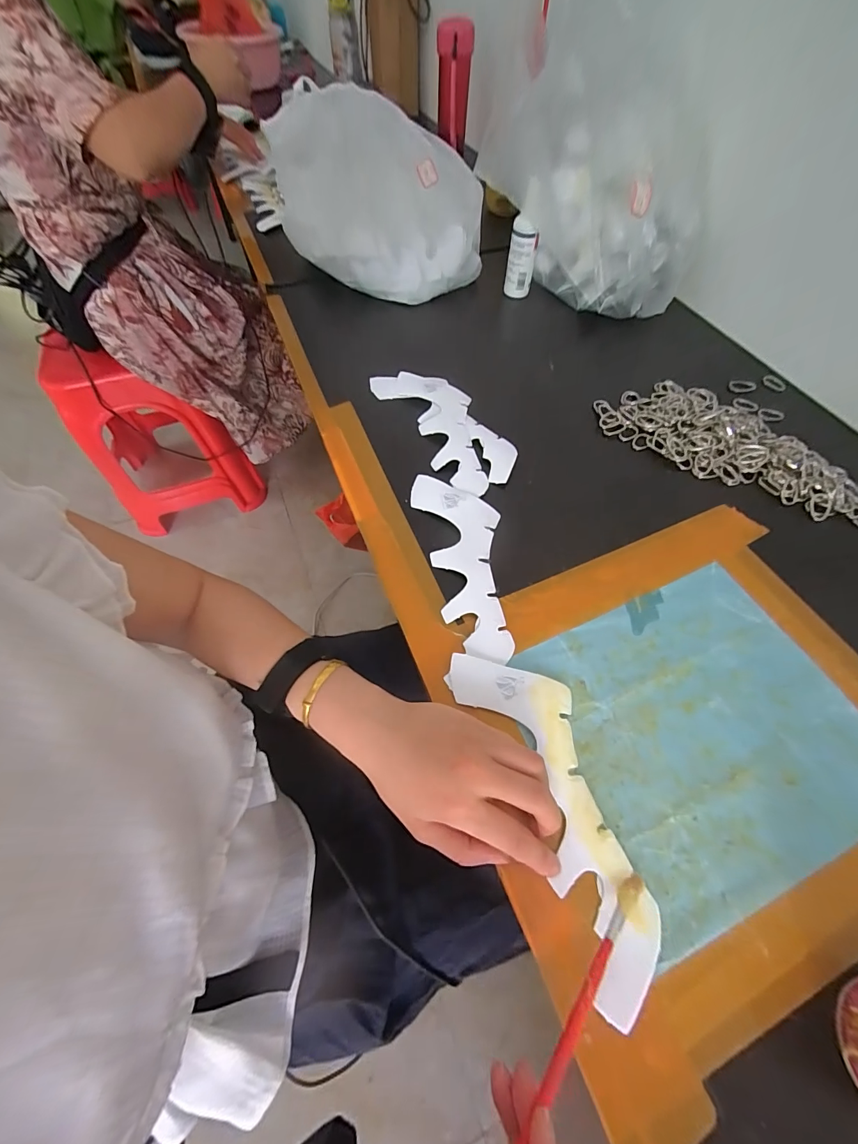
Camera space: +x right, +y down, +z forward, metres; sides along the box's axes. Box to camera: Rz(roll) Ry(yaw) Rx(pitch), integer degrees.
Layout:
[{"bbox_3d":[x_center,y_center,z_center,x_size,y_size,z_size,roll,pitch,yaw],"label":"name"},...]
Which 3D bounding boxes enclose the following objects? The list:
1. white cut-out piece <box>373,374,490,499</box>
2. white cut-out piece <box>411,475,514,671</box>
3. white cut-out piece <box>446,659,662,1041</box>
[{"bbox_3d":[0.016,-0.177,0.464,0.086,0.007,0.225,-27,64,-16],"label":"white cut-out piece"},{"bbox_3d":[0.038,-0.014,0.374,0.074,0.010,0.200,-12,61,-9],"label":"white cut-out piece"},{"bbox_3d":[0.091,0.151,0.278,0.077,0.006,0.218,-22,64,-10],"label":"white cut-out piece"}]

